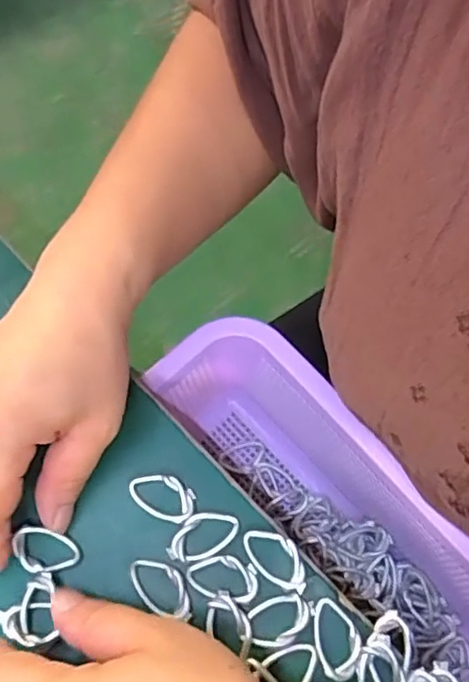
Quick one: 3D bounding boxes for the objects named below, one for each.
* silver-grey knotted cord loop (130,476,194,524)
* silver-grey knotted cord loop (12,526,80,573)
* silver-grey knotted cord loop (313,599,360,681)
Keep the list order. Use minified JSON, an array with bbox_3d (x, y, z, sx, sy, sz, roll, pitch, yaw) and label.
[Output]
[{"bbox_3d":[-0.034,0.073,0.274,0.031,0.004,0.019,12,68,6],"label":"silver-grey knotted cord loop"},{"bbox_3d":[-0.085,0.095,0.265,0.029,0.004,0.019,5,69,2],"label":"silver-grey knotted cord loop"},{"bbox_3d":[0.043,0.127,0.250,0.019,0.004,0.031,-13,68,-5],"label":"silver-grey knotted cord loop"}]

